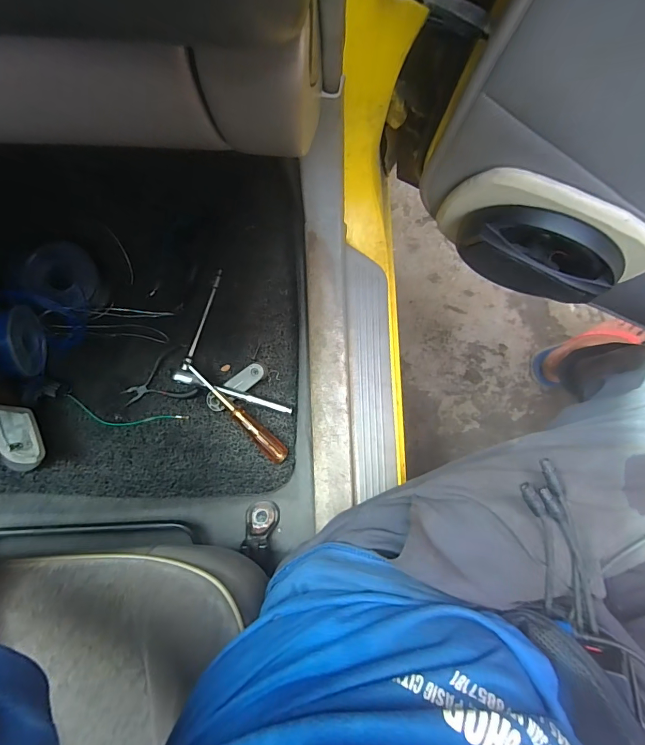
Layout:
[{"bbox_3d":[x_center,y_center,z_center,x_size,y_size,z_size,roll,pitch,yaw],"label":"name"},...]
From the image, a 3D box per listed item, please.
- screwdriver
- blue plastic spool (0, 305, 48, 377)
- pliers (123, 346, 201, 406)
[{"bbox_3d":[-0.126,0.064,0.600,0.028,0.029,0.193,-44,90,-1],"label":"screwdriver"},{"bbox_3d":[-0.425,-0.043,0.543,0.039,0.088,0.092,-1,89,-1],"label":"blue plastic spool"},{"bbox_3d":[-0.259,0.012,0.609,0.110,0.011,0.081,-19,90,-1],"label":"pliers"}]

